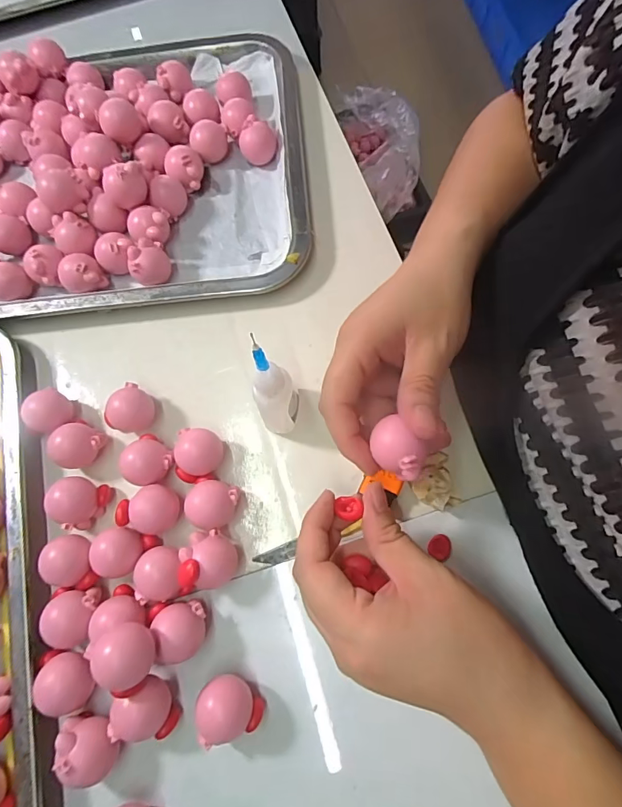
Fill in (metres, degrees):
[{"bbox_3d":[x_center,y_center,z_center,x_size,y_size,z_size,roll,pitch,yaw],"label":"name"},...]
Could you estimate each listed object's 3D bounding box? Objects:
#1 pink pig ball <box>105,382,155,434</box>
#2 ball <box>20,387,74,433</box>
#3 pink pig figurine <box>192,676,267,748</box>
[{"bbox_3d":[-0.117,0.006,0.286,0.030,0.022,0.030,-1,71,2],"label":"pink pig ball"},{"bbox_3d":[-0.176,0.006,0.290,0.026,0.021,0.025,-1,71,2],"label":"ball"},{"bbox_3d":[-0.044,0.161,0.229,0.031,0.024,0.029,-1,71,2],"label":"pink pig figurine"}]

